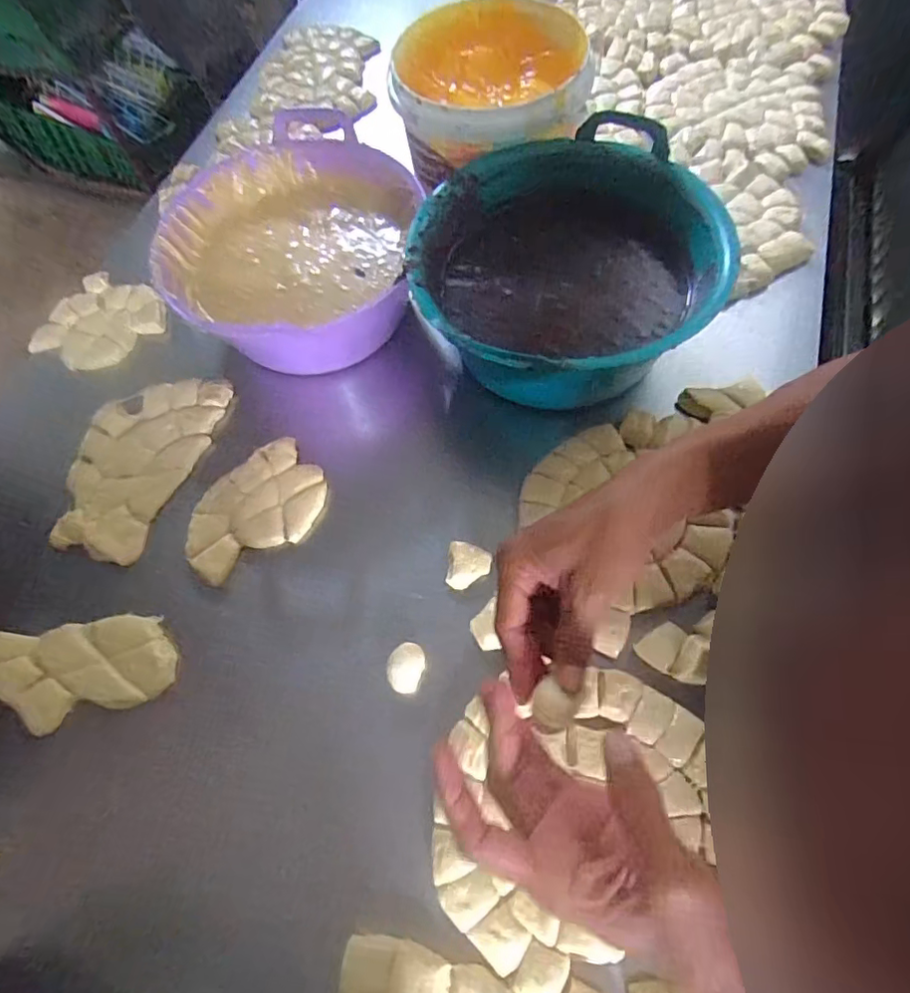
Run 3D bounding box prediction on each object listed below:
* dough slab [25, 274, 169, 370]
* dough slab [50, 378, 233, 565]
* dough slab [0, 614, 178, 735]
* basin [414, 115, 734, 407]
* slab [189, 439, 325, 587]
[{"bbox_3d":[-0.437,-0.217,0.681,0.147,0.019,0.135,32,71,16],"label":"dough slab"},{"bbox_3d":[-0.345,-0.040,0.595,0.133,0.013,0.214,13,67,9],"label":"dough slab"},{"bbox_3d":[-0.349,0.160,0.510,0.176,0.012,0.090,-8,66,-1],"label":"dough slab"},{"bbox_3d":[0.117,-0.233,0.576,0.285,0.110,0.294,-1,66,3],"label":"basin"},{"bbox_3d":[-0.204,0.015,0.562,0.106,0.009,0.151,41,74,19],"label":"slab"}]

